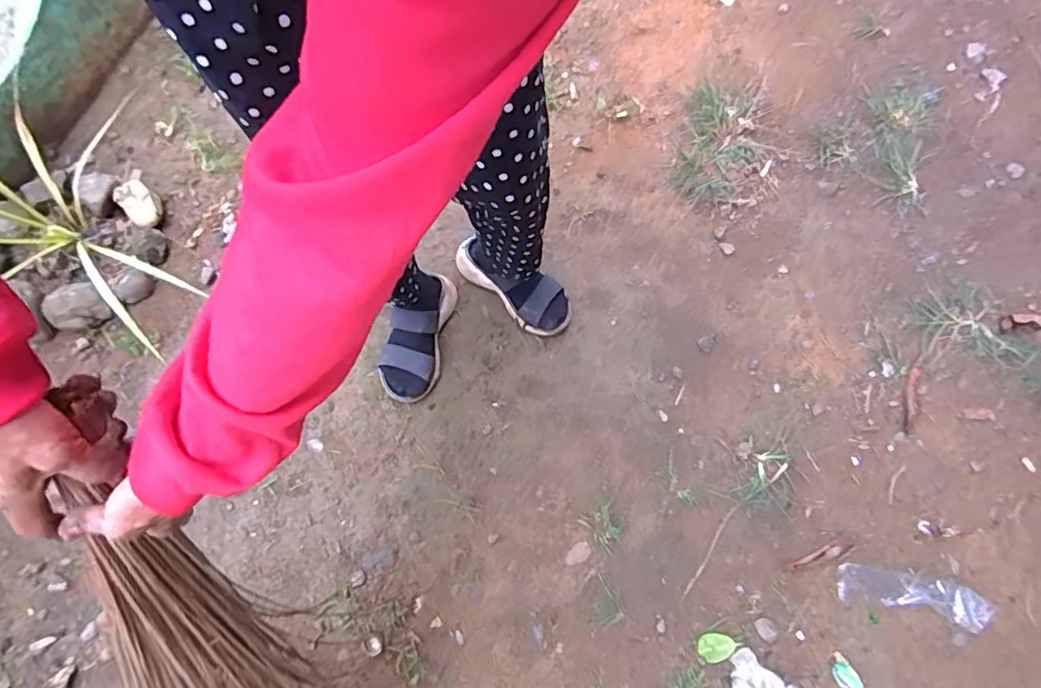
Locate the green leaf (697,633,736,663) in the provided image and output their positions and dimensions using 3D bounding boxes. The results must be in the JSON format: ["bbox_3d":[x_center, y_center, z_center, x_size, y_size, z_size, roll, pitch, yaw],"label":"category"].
[{"bbox_3d":[0.291,0.451,0.842,0.053,0.010,0.038,-6,71,-4],"label":"green leaf"}]

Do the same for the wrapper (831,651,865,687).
[{"bbox_3d":[0.477,0.486,0.826,0.031,0.022,0.062,-31,75,-12],"label":"wrapper"}]

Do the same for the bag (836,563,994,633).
[{"bbox_3d":[0.603,0.383,0.864,0.216,0.034,0.059,13,71,2],"label":"bag"}]

